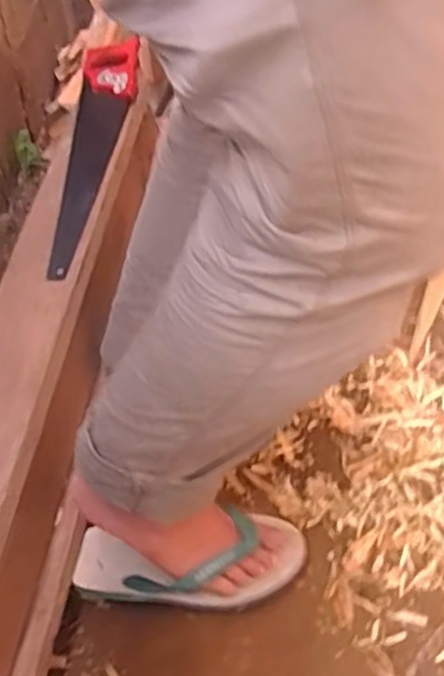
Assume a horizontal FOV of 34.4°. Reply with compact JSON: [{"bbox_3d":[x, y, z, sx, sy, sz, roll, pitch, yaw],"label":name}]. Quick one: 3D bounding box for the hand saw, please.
[{"bbox_3d":[-0.172,-0.271,0.991,0.096,0.026,0.468,-13,52,17],"label":"hand saw"}]

